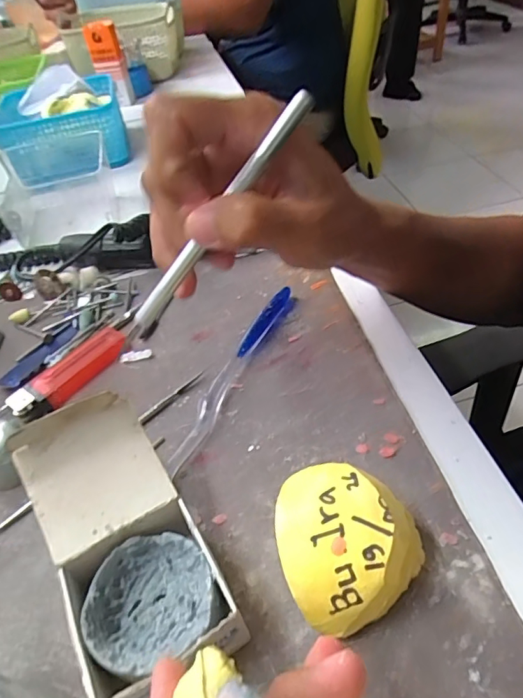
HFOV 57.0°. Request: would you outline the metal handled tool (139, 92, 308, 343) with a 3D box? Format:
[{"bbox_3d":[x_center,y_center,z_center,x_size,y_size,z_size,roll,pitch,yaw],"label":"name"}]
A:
[{"bbox_3d":[-0.019,-0.053,0.202,0.121,0.009,0.004,-51,48,15],"label":"metal handled tool"}]

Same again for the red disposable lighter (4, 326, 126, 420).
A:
[{"bbox_3d":[-0.121,0.014,0.305,0.029,0.010,0.078,28,55,30],"label":"red disposable lighter"}]

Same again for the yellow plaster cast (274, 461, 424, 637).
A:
[{"bbox_3d":[0.030,0.080,0.202,0.048,0.036,0.065,-18,46,-10],"label":"yellow plaster cast"}]

